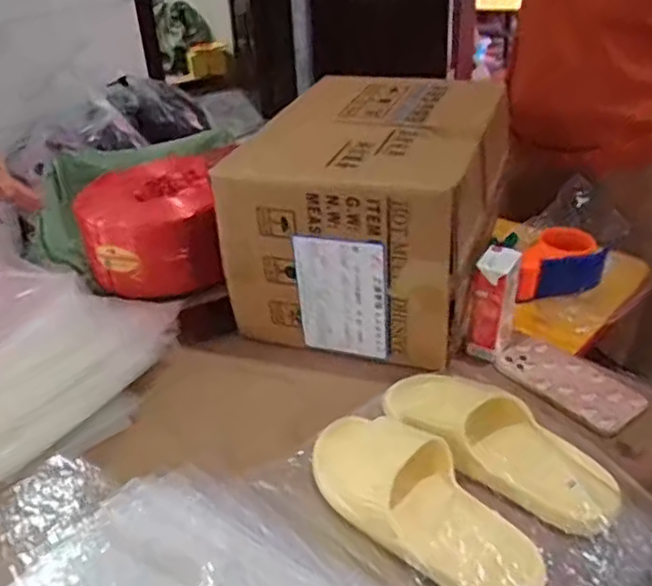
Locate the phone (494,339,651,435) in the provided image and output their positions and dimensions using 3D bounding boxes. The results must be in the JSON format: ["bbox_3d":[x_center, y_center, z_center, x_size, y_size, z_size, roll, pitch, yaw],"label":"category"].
[{"bbox_3d":[0.280,0.101,0.771,0.086,0.014,0.160,-22,37,-28],"label":"phone"}]

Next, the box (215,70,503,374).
[{"bbox_3d":[0.075,-0.119,0.909,0.278,0.241,0.373,10,34,19],"label":"box"}]

